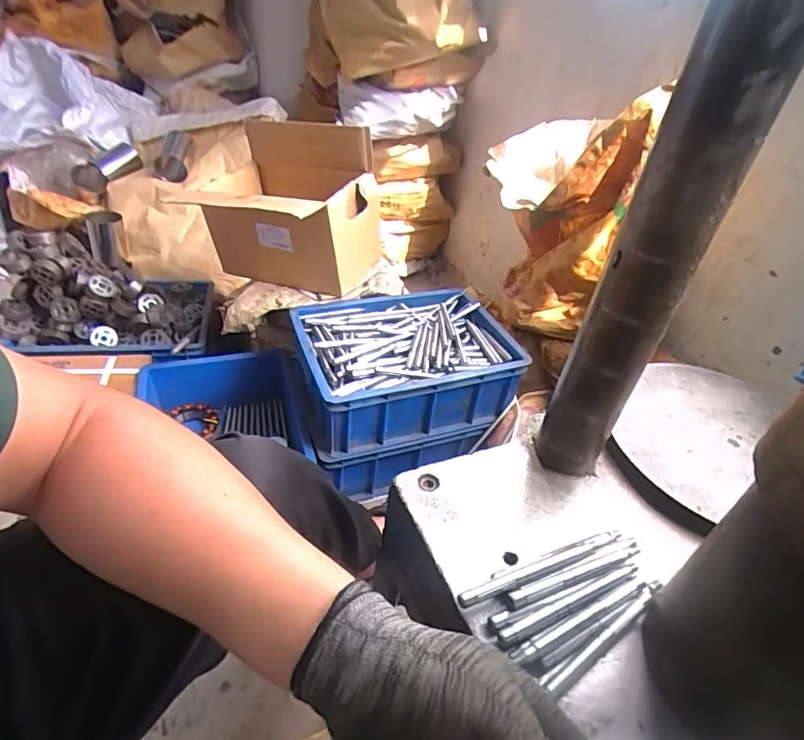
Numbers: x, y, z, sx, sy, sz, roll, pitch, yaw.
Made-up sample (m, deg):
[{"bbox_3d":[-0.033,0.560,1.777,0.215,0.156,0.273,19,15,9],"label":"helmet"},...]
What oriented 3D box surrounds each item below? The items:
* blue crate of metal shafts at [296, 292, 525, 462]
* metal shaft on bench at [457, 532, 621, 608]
[{"bbox_3d":[0.004,-0.011,1.012,0.401,0.145,0.290,-10,41,-21],"label":"blue crate of metal shafts"},{"bbox_3d":[0.120,0.162,0.411,0.170,0.010,0.013,-11,42,-23],"label":"metal shaft on bench"}]

